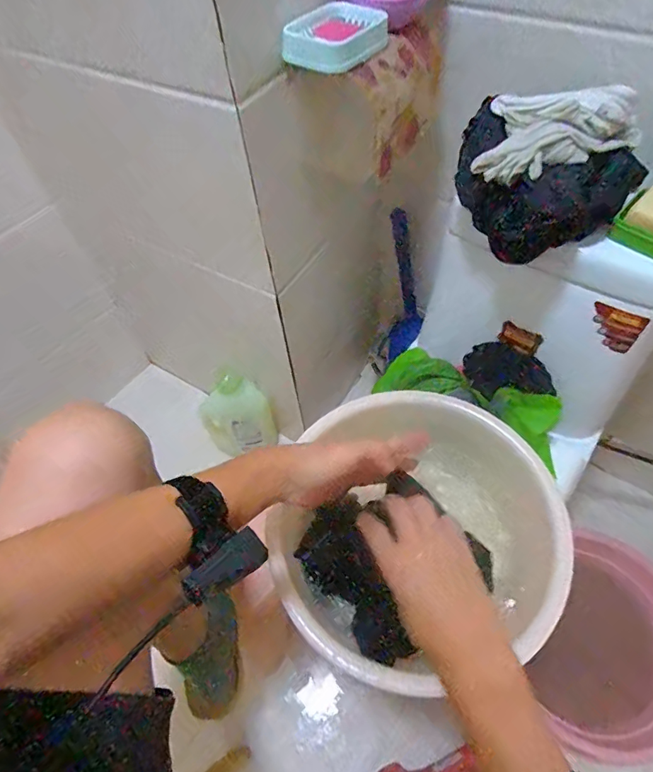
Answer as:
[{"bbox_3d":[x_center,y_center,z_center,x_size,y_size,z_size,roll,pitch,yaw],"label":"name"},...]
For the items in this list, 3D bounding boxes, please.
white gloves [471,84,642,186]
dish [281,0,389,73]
[{"bbox_3d":[0.267,-0.290,0.529,0.178,0.053,0.110,5,55,9],"label":"white gloves"},{"bbox_3d":[0.011,-0.416,0.556,0.086,0.036,0.128,25,60,21],"label":"dish"}]

